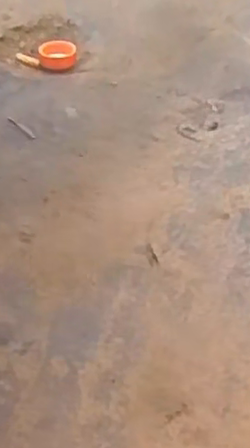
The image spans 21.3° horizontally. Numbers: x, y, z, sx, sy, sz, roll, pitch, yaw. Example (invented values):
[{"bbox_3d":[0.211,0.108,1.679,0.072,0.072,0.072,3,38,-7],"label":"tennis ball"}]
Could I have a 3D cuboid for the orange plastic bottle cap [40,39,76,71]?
[{"bbox_3d":[-0.076,-0.192,0.756,0.042,0.013,0.038,0,58,-6],"label":"orange plastic bottle cap"}]

